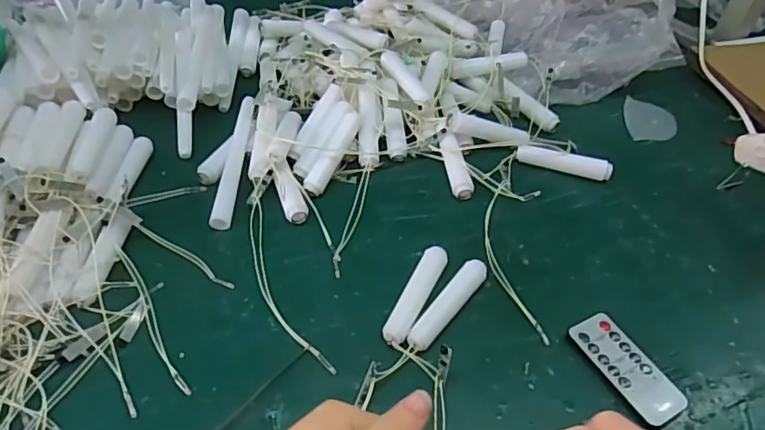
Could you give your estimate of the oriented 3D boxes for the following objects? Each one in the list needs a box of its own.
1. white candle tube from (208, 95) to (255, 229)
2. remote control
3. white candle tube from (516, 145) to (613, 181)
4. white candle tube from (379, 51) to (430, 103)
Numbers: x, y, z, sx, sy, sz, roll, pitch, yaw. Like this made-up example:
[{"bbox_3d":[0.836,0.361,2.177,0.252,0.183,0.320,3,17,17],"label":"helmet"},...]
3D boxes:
[{"bbox_3d":[-0.136,-0.052,0.502,0.017,0.020,0.147,3,50,-2],"label":"white candle tube"},{"bbox_3d":[0.172,0.106,0.386,0.039,0.009,0.082,-21,51,-22],"label":"remote control"},{"bbox_3d":[0.177,-0.052,0.533,0.089,0.020,0.015,15,47,10],"label":"white candle tube"},{"bbox_3d":[0.023,-0.139,0.557,0.019,0.012,0.081,-20,51,-22],"label":"white candle tube"}]

